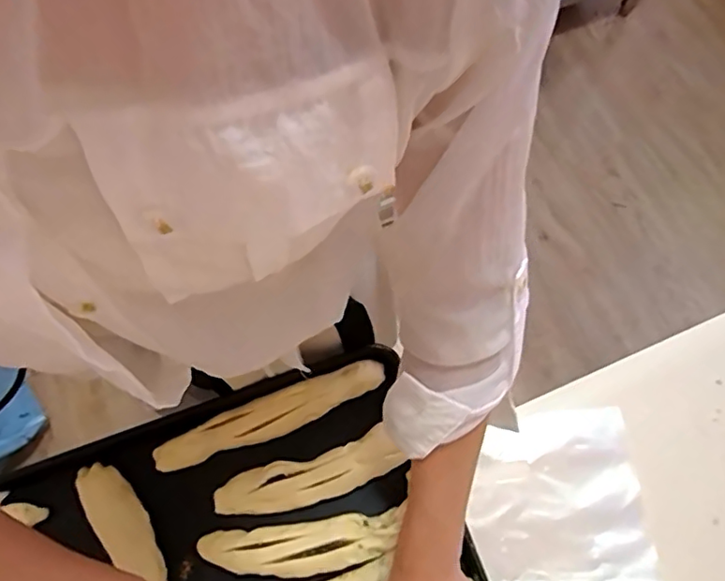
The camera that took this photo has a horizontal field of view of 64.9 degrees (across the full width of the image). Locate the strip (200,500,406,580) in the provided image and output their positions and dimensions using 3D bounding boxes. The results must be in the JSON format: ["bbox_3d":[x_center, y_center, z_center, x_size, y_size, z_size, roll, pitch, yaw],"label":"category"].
[{"bbox_3d":[-0.056,0.231,0.513,0.177,0.015,0.045,-7,71,-1],"label":"strip"}]

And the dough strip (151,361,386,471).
[{"bbox_3d":[-0.088,0.120,0.553,0.226,0.011,0.040,-20,72,-5],"label":"dough strip"}]

